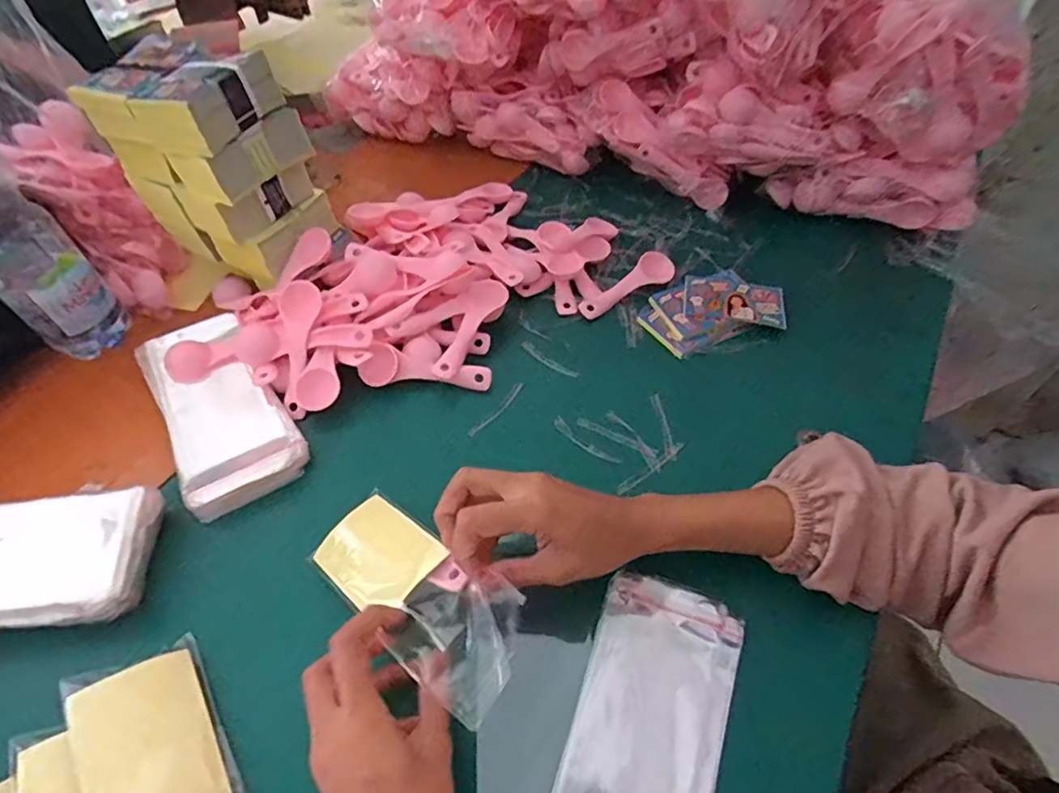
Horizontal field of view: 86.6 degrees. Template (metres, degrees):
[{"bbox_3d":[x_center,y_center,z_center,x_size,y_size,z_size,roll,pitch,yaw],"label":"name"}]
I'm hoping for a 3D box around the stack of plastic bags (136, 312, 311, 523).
[{"bbox_3d":[-0.257,0.005,0.465,0.087,0.026,0.191,-28,56,-21],"label":"stack of plastic bags"}]

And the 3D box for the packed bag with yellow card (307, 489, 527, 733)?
[{"bbox_3d":[-0.071,0.111,0.335,0.174,0.017,0.063,22,59,41],"label":"packed bag with yellow card"}]

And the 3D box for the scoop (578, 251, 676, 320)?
[{"bbox_3d":[0.096,-0.112,0.553,0.106,0.026,0.029,-25,55,-19],"label":"scoop"}]

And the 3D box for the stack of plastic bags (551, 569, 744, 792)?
[{"bbox_3d":[0.063,0.194,0.312,0.082,0.016,0.183,17,53,13],"label":"stack of plastic bags"}]

